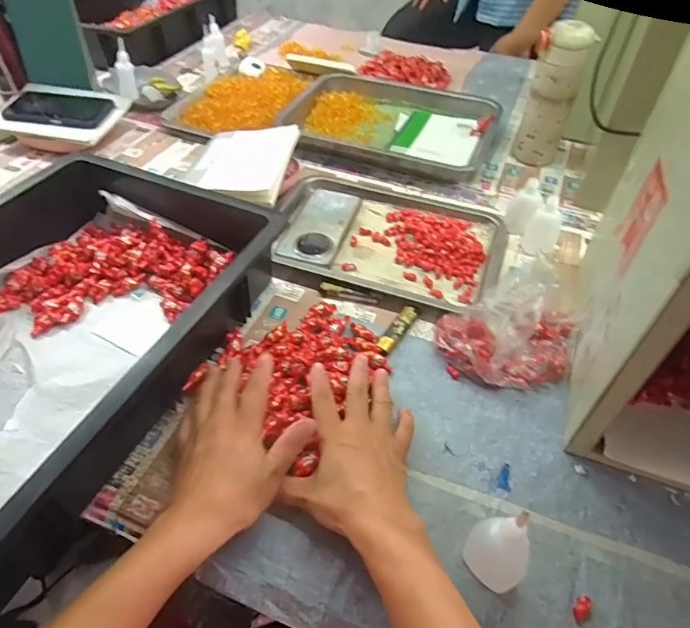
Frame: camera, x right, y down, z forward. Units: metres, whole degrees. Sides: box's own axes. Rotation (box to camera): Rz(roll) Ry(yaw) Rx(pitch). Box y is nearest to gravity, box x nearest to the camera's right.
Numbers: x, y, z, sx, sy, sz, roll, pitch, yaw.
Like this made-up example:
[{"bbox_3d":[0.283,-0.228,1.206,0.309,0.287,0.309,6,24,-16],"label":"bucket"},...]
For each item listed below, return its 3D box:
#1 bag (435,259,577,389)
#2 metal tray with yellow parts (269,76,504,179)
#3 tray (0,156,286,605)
[{"bbox_3d":[0.174,0.007,0.507,0.133,0.088,0.128,29,53,21],"label":"bag"},{"bbox_3d":[0.083,-0.337,0.856,0.340,0.044,0.241,16,49,13],"label":"metal tray with yellow parts"},{"bbox_3d":[-0.290,0.011,0.477,0.308,0.094,0.440,20,51,14],"label":"tray"}]

